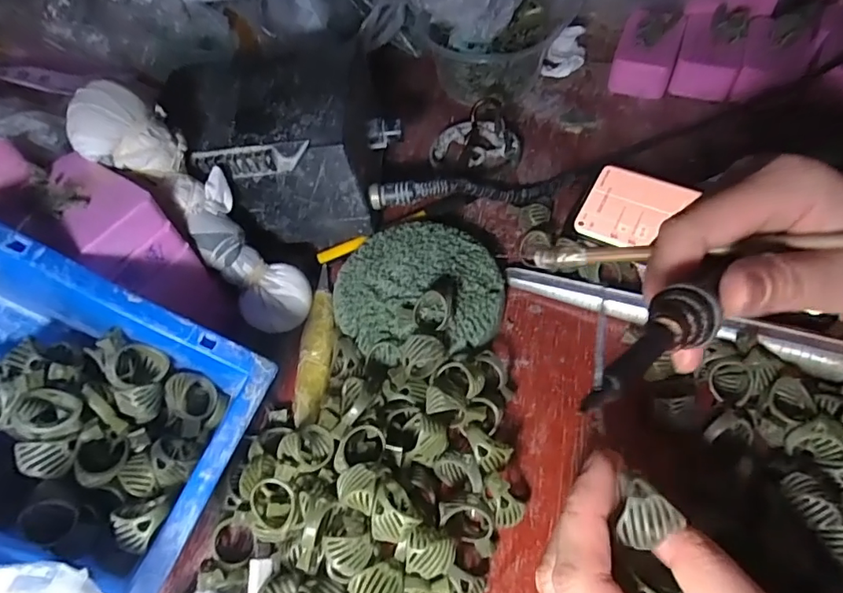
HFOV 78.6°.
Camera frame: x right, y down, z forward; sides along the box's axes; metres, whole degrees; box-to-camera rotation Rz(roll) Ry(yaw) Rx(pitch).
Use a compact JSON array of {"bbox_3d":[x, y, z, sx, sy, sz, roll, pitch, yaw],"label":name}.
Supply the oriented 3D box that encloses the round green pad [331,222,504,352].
[{"bbox_3d":[-0.001,-0.005,0.327,0.101,0.026,0.088,-1,57,4],"label":"round green pad"}]

